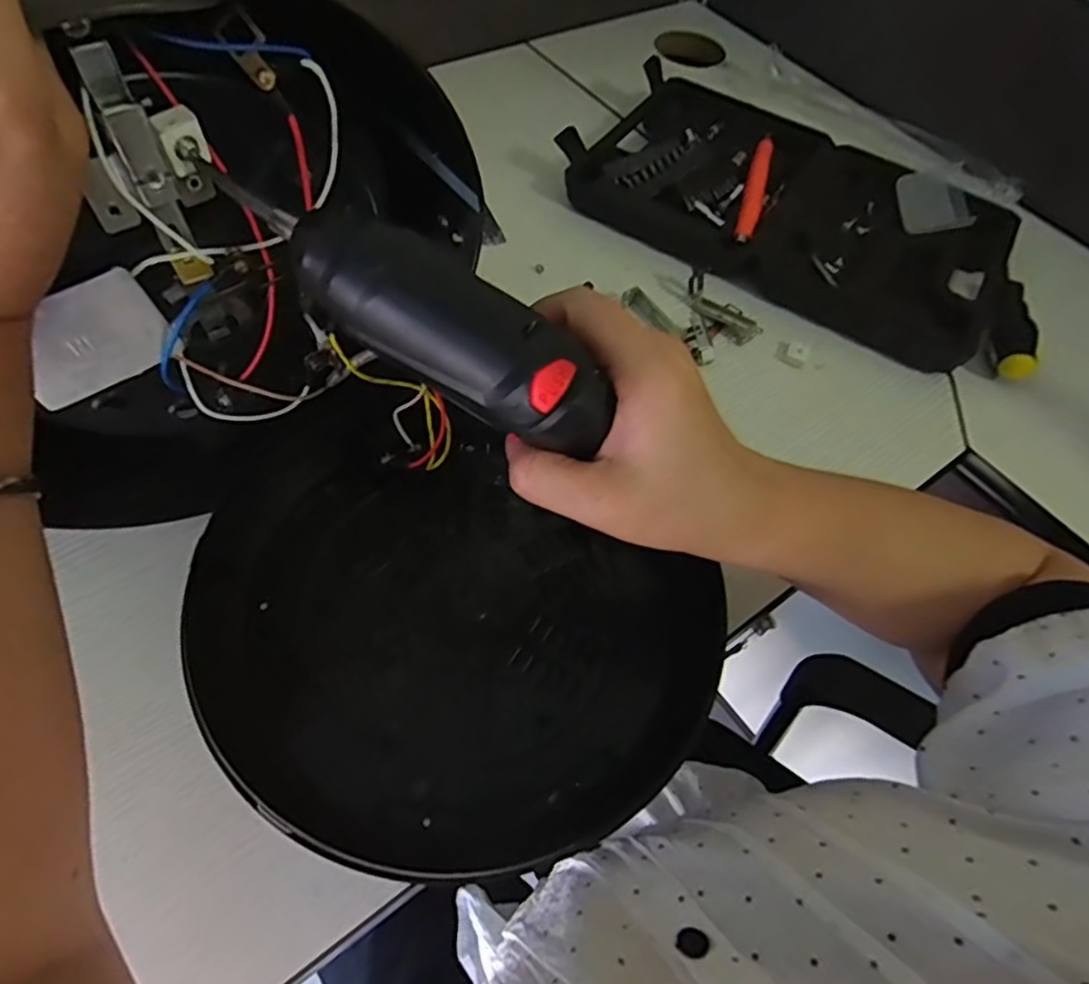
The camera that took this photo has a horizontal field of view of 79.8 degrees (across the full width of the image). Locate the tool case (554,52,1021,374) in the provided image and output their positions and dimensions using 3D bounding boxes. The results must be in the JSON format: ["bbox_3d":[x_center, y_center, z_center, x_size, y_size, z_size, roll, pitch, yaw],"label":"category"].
[{"bbox_3d":[0.202,-0.238,0.533,0.342,0.038,0.211,37,62,16],"label":"tool case"}]

